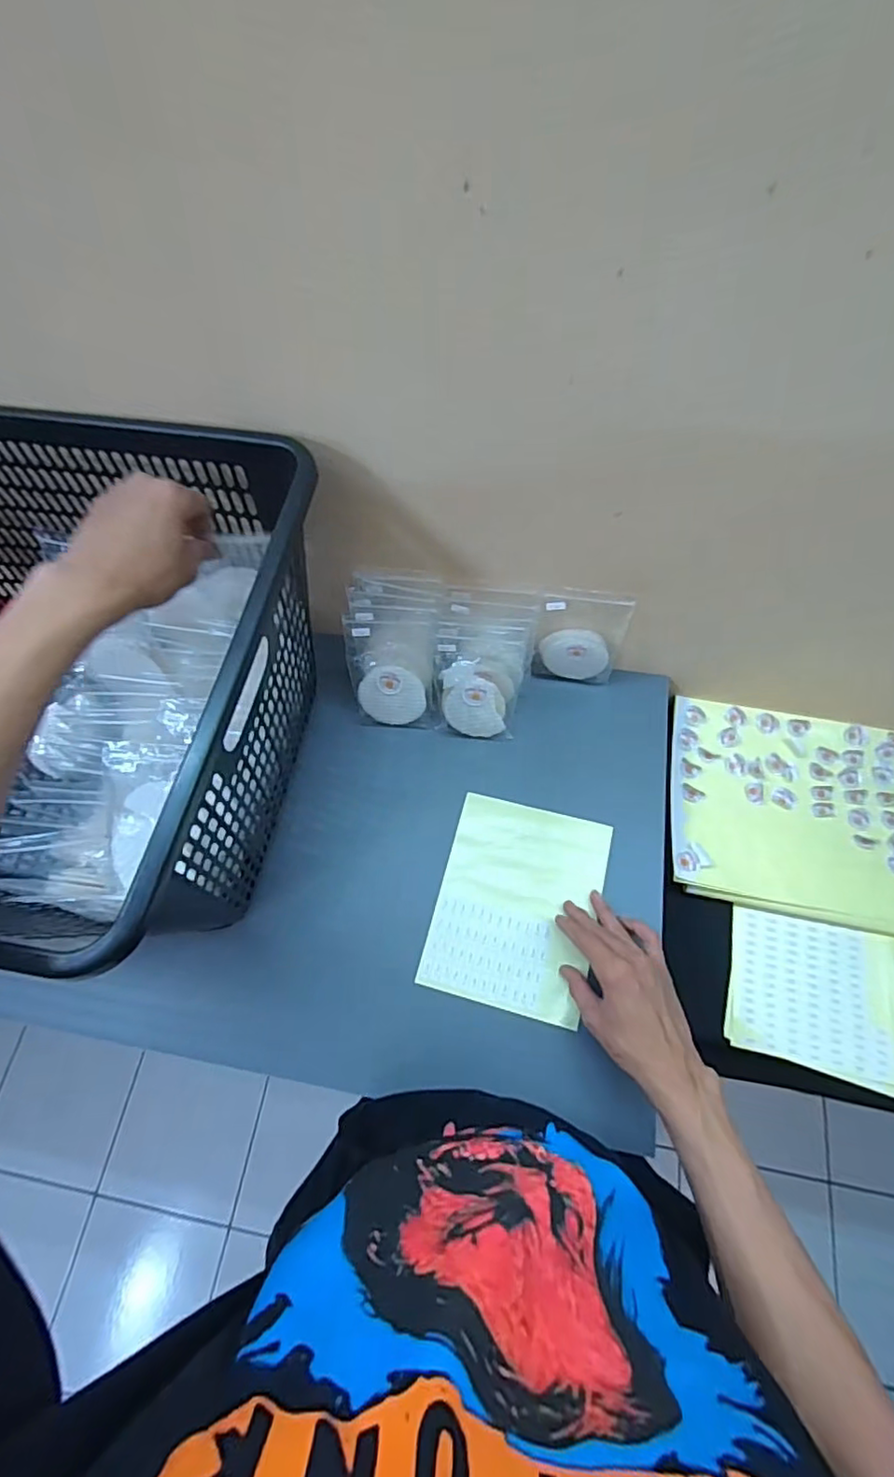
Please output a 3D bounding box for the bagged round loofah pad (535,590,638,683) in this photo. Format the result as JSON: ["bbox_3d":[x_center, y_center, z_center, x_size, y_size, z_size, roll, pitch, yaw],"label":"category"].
[{"bbox_3d":[0.149,-0.110,0.680,0.095,0.142,0.032,2,66,4],"label":"bagged round loofah pad"}]

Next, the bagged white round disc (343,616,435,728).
[{"bbox_3d":[-0.064,-0.072,0.686,0.099,0.128,0.019,4,22,5],"label":"bagged white round disc"}]

